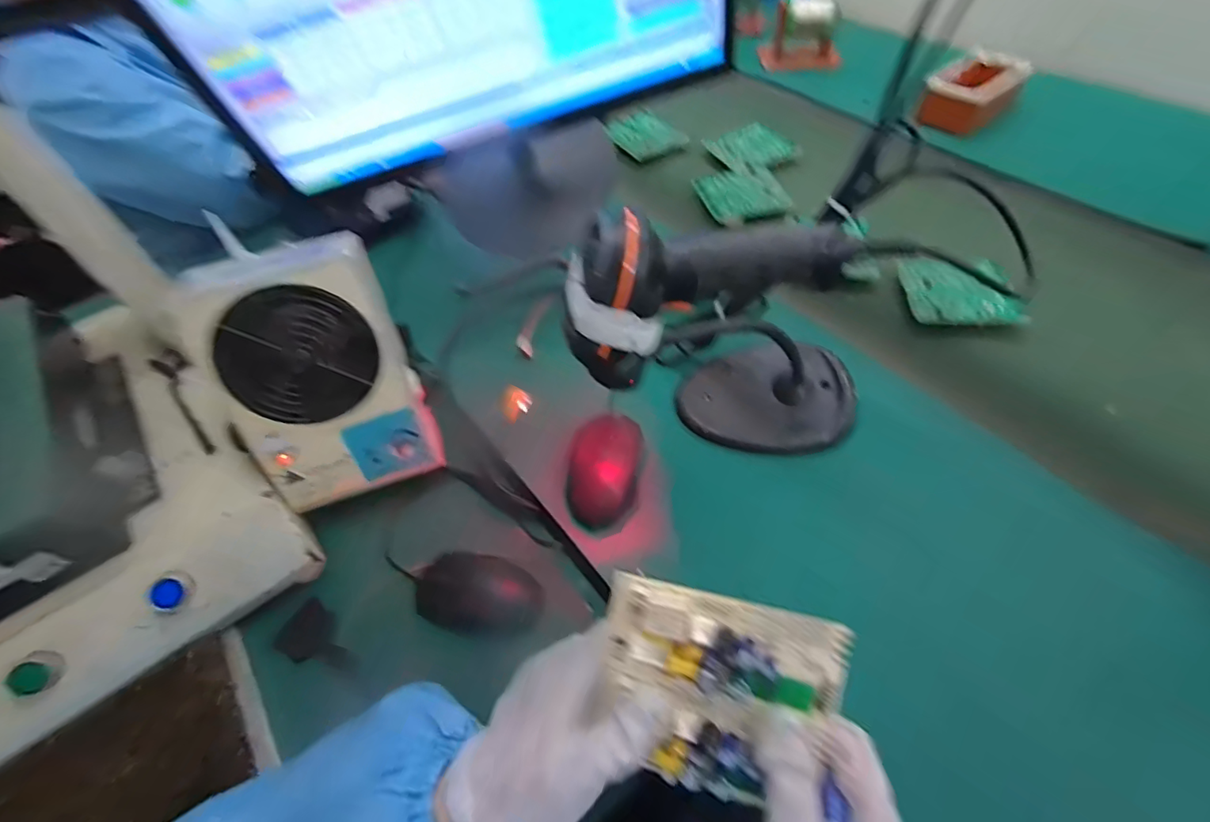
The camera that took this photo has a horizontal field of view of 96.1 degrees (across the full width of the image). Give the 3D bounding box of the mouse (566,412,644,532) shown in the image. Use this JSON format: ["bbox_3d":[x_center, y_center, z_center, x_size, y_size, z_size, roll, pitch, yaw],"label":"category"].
[{"bbox_3d":[0.001,0.049,0.498,0.064,0.035,0.111,5,54,9],"label":"mouse"}]

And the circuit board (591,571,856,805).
[{"bbox_3d":[0.053,0.133,0.260,0.109,0.018,0.086,9,89,8],"label":"circuit board"}]

